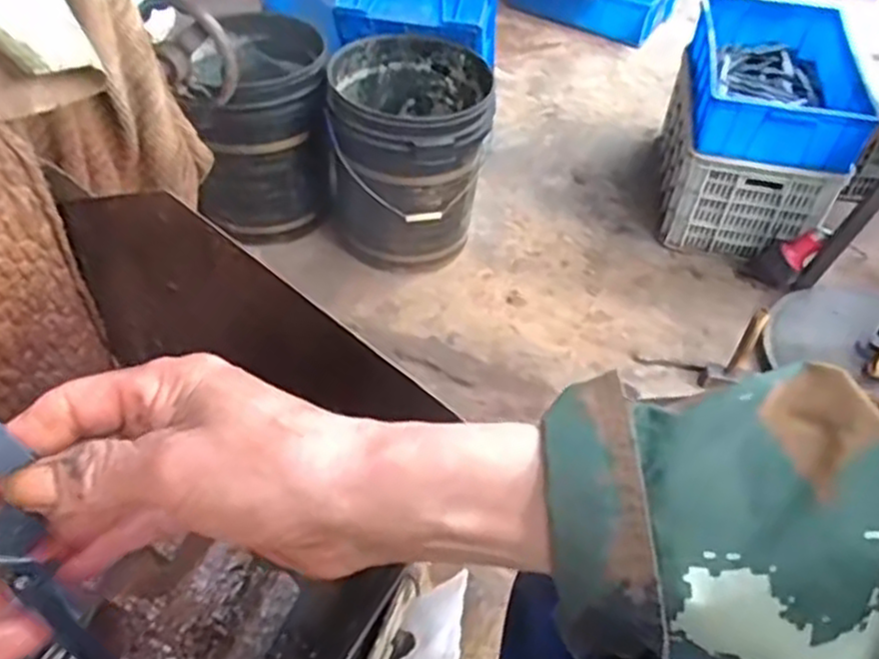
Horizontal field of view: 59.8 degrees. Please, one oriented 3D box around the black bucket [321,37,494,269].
[{"bbox_3d":[-0.080,-0.392,1.780,0.346,0.432,0.383,4,45,-2],"label":"black bucket"}]

